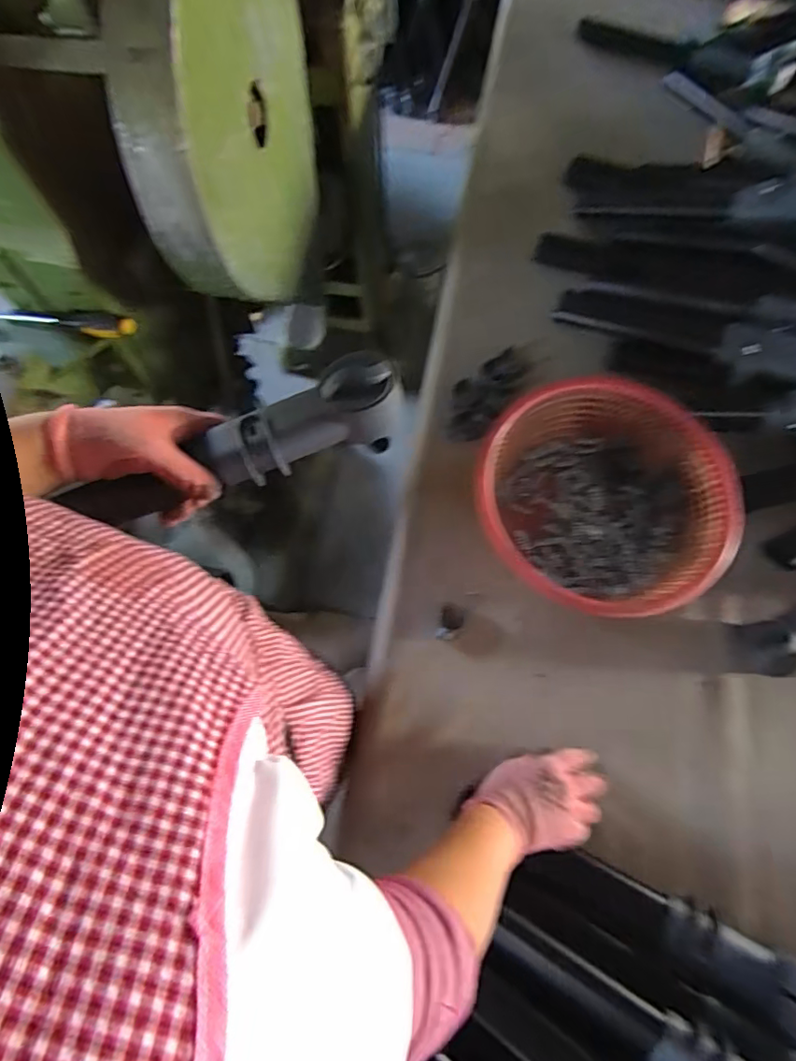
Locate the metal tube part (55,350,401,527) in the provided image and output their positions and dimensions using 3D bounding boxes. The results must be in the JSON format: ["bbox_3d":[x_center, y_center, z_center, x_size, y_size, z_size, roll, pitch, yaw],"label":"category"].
[{"bbox_3d":[-0.129,-0.066,0.445,0.278,0.052,0.060,-21,72,2],"label":"metal tube part"}]

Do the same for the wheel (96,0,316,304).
[{"bbox_3d":[-0.209,-0.510,0.648,0.088,0.389,0.400,8,71,3],"label":"wheel"}]

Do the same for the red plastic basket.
[{"bbox_3d":[0.254,-0.036,0.679,0.291,0.088,0.288,0,71,0],"label":"red plastic basket"}]

